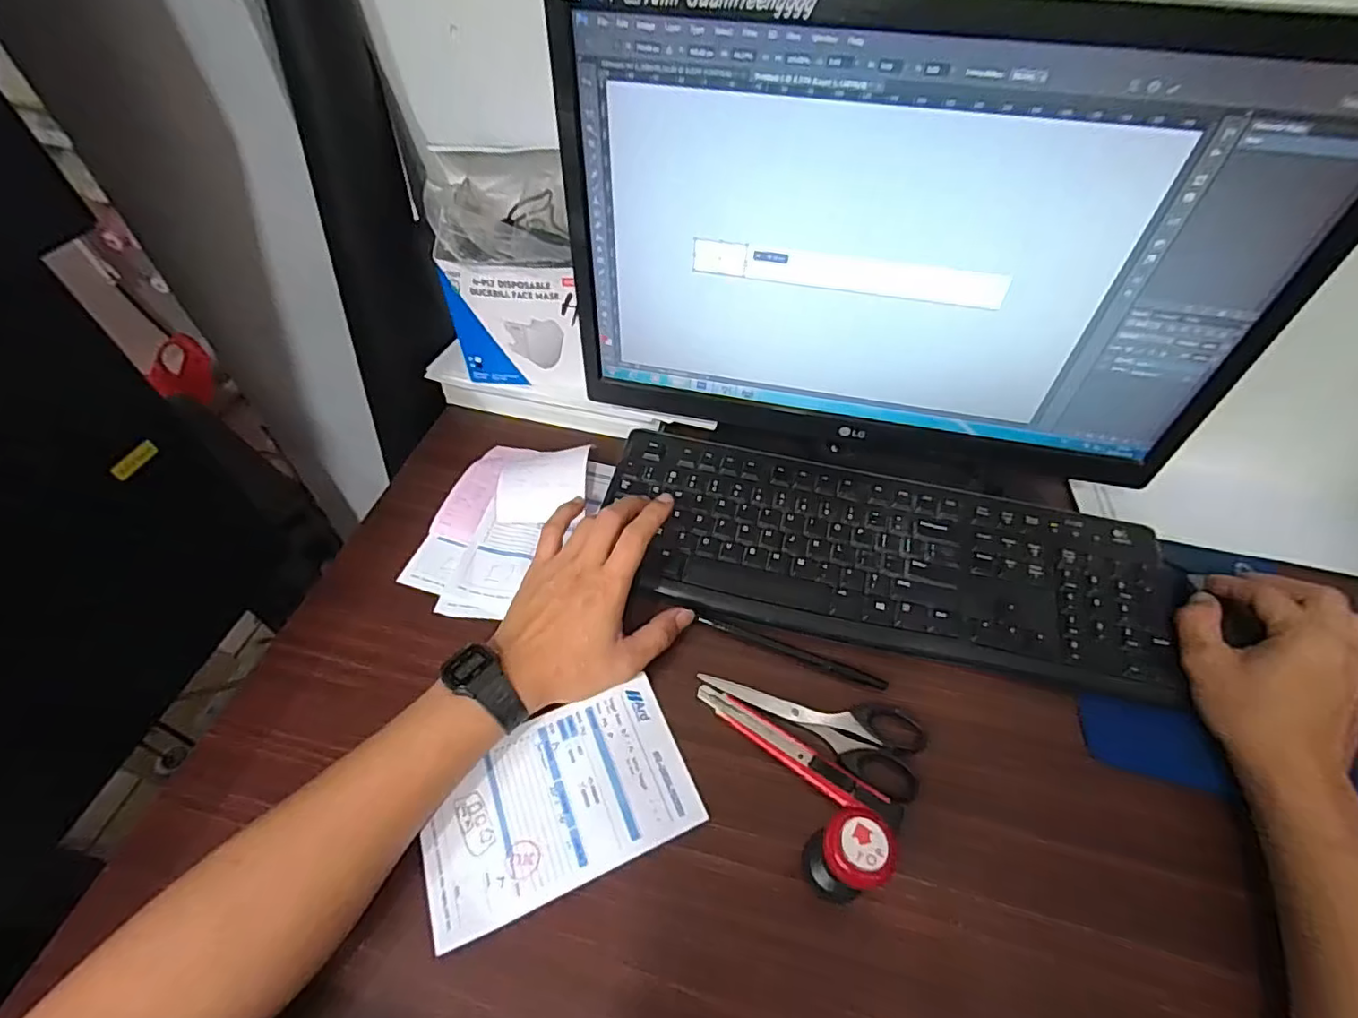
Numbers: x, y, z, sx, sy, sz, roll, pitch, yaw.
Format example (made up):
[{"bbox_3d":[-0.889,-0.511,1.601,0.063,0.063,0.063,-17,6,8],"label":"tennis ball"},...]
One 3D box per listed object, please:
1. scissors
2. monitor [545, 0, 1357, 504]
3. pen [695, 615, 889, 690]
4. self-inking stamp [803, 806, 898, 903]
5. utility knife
[{"bbox_3d":[0.095,0.137,0.401,0.148,0.007,0.055,28,62,16],"label":"scissors"},{"bbox_3d":[0.145,-0.146,0.413,0.434,0.335,0.094,11,58,7],"label":"monitor"},{"bbox_3d":[0.082,0.105,0.432,0.142,0.008,0.008,19,60,12],"label":"pen"},{"bbox_3d":[0.091,0.189,0.317,0.039,0.076,0.040,0,58,0],"label":"self-inking stamp"},{"bbox_3d":[0.075,0.159,0.379,0.144,0.012,0.019,31,63,18],"label":"utility knife"}]

